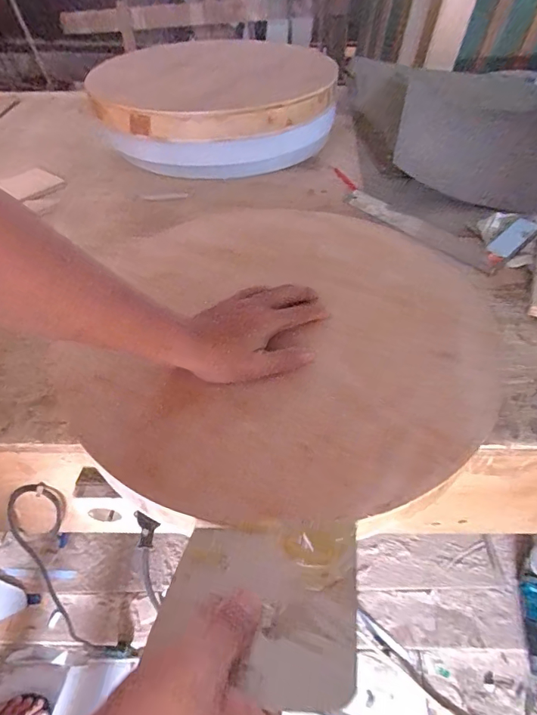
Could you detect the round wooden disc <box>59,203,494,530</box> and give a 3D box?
[{"bbox_3d":[0.016,-0.039,0.516,0.445,0.034,0.481,0,48,0],"label":"round wooden disc"}]

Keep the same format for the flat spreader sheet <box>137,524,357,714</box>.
[{"bbox_3d":[-0.007,0.155,0.286,0.127,0.007,0.124,-8,22,15],"label":"flat spreader sheet"}]

